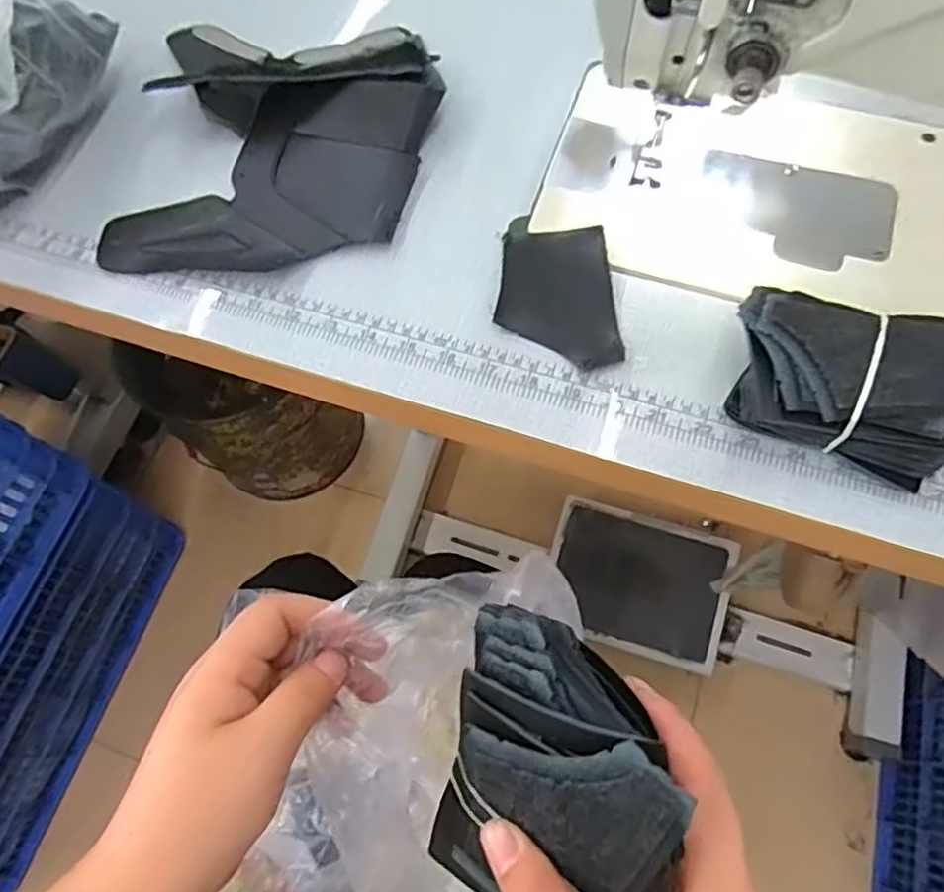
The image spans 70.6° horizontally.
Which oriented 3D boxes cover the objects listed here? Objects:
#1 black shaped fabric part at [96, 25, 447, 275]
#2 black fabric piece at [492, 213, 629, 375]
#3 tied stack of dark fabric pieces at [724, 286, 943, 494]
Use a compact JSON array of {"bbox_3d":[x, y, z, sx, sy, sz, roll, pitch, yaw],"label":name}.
[{"bbox_3d":[-0.134,-0.208,0.457,0.224,0.031,0.194,-4,67,1],"label":"black shaped fabric part"},{"bbox_3d":[0.055,-0.099,0.411,0.075,0.013,0.102,5,67,5],"label":"black fabric piece"},{"bbox_3d":[0.195,-0.033,0.353,0.115,0.049,0.079,14,68,9],"label":"tied stack of dark fabric pieces"}]

